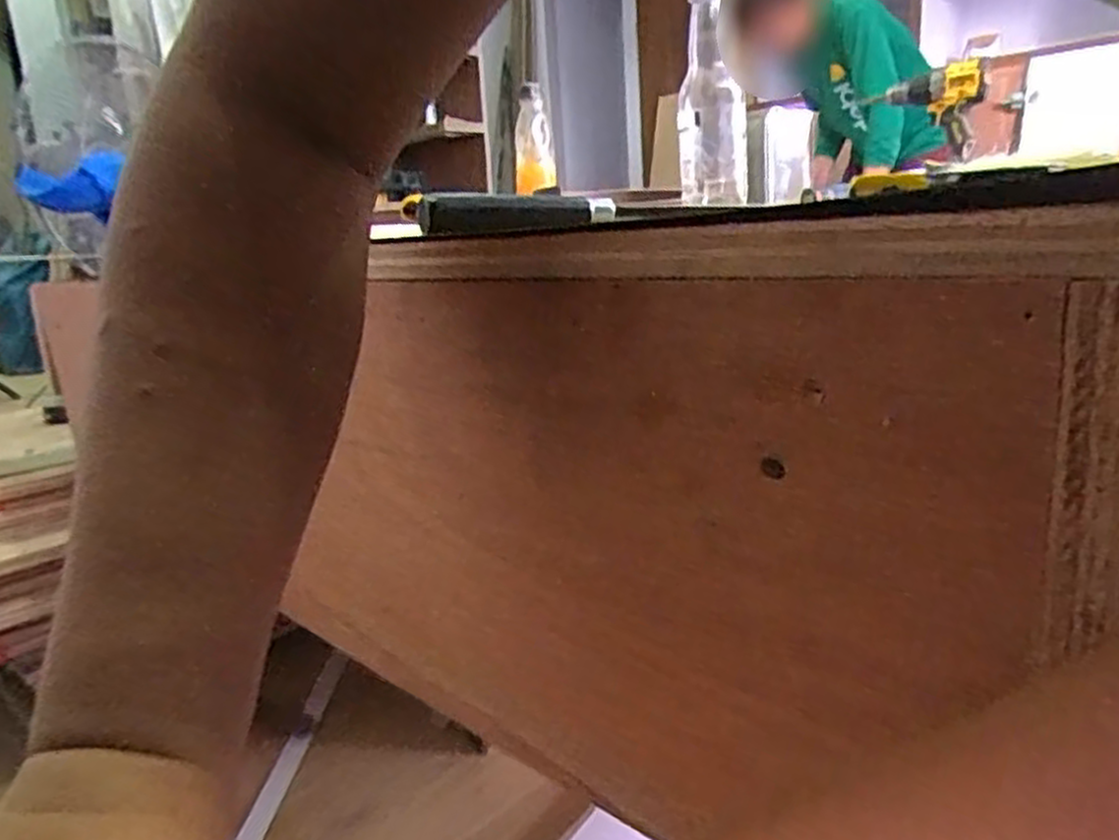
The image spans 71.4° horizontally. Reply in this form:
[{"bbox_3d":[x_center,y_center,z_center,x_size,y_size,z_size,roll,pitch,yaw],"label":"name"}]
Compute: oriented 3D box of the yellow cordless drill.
[{"bbox_3d":[0.692,-0.572,1.470,0.192,0.162,0.073,6,17,34],"label":"yellow cordless drill"}]

